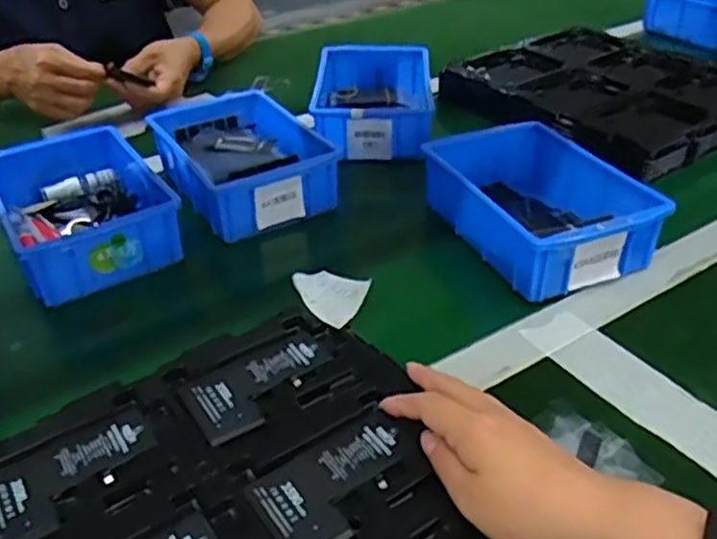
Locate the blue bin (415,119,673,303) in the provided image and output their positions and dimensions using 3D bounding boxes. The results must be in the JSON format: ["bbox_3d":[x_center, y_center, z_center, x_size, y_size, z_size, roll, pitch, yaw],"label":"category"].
[{"bbox_3d":[0.151,-0.068,0.607,0.130,0.057,0.207,-13,41,-19],"label":"blue bin"}]

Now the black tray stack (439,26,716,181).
[{"bbox_3d":[0.301,-0.217,0.852,0.264,0.050,0.312,-24,45,-30],"label":"black tray stack"}]

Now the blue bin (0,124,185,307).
[{"bbox_3d":[-0.255,-0.058,0.633,0.128,0.058,0.198,-22,39,-26],"label":"blue bin"}]

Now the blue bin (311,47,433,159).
[{"bbox_3d":[0.017,-0.199,0.812,0.128,0.058,0.200,1,35,3],"label":"blue bin"}]

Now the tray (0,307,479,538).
[{"bbox_3d":[-0.080,0.123,0.398,0.262,0.023,0.217,-22,44,-28],"label":"tray"}]

